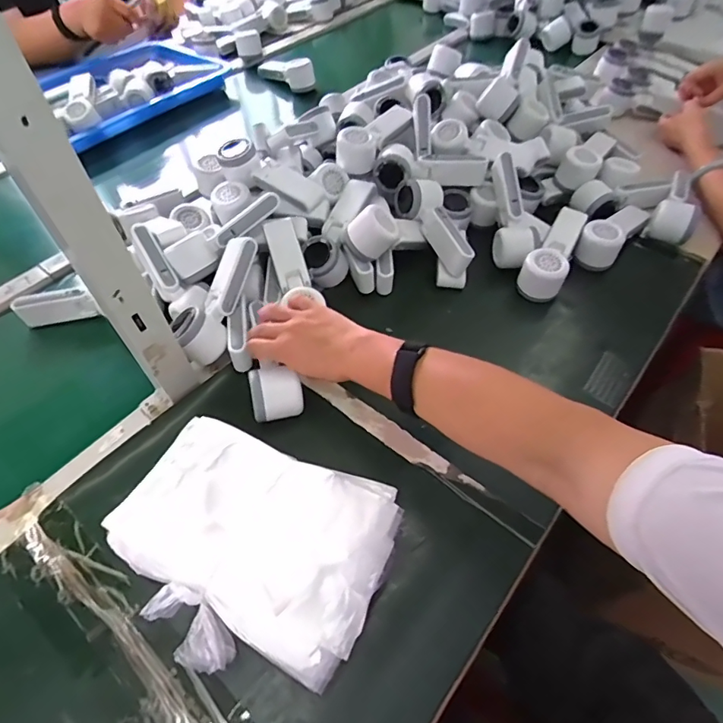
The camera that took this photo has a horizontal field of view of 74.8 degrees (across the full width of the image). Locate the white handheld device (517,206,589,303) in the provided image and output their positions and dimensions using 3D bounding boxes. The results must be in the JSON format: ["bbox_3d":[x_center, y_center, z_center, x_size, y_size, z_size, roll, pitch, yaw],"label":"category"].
[{"bbox_3d":[0.275,-0.158,0.682,0.059,0.048,0.153,22,57,17],"label":"white handheld device"}]

